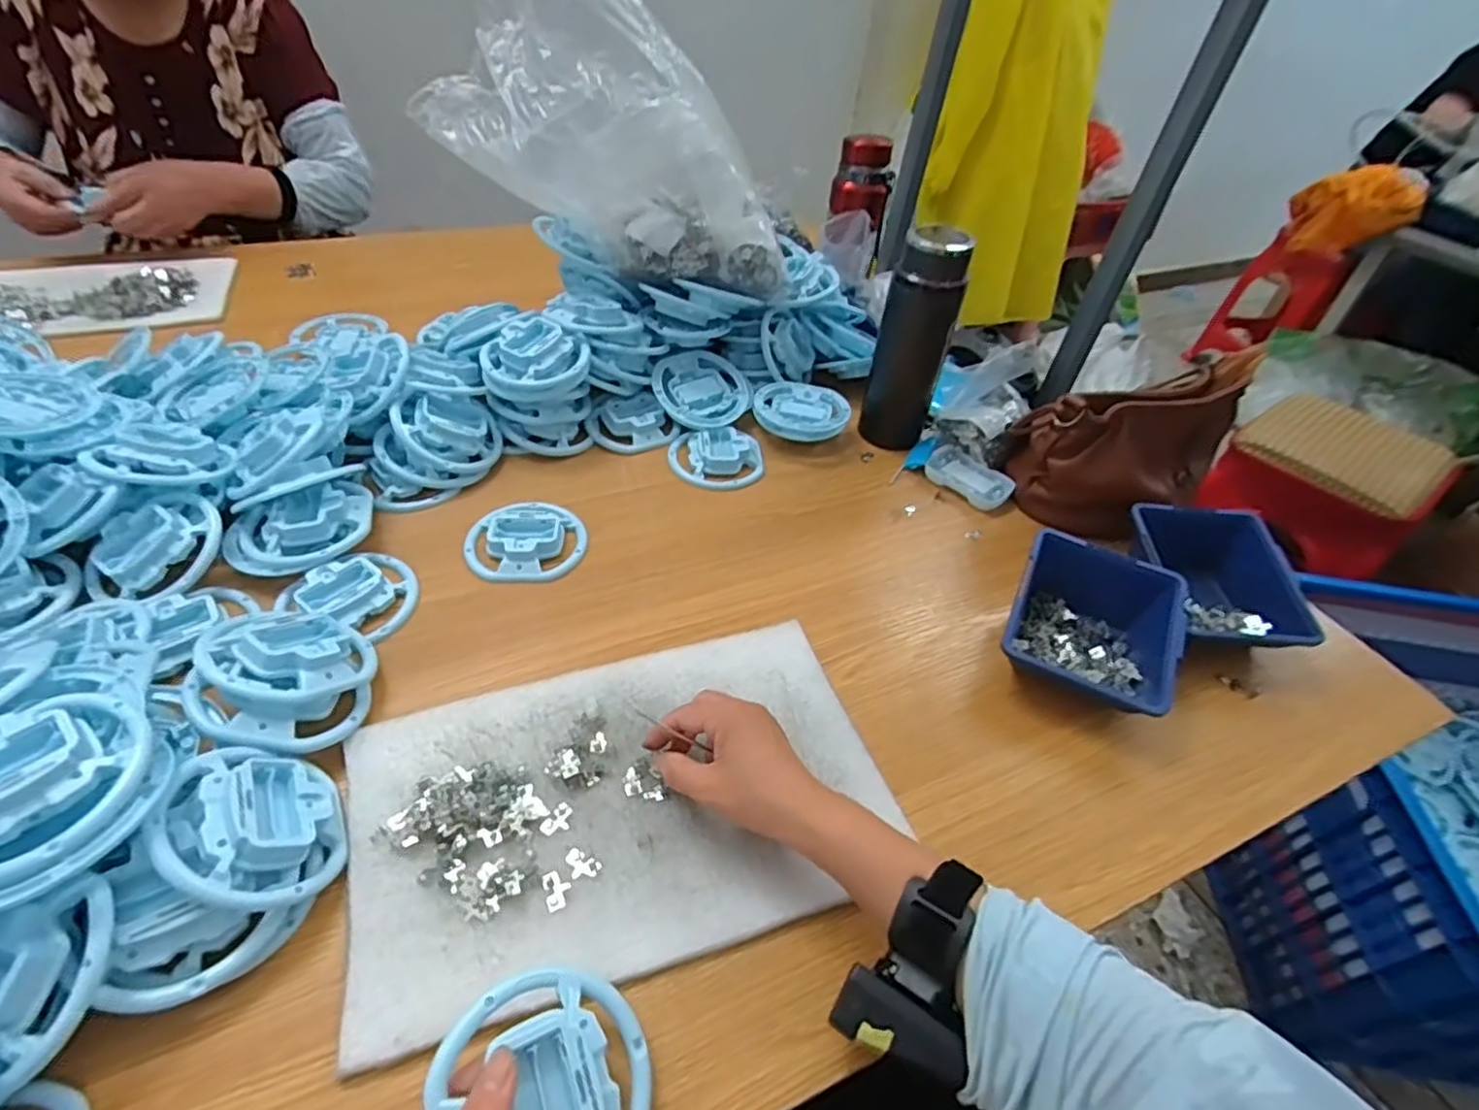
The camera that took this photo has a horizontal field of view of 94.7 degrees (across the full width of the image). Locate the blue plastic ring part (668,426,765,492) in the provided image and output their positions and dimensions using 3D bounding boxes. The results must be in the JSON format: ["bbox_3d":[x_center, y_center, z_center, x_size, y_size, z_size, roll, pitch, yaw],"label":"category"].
[{"bbox_3d":[-0.024,-0.103,0.721,0.098,0.021,0.080,1,46,-7],"label":"blue plastic ring part"}]

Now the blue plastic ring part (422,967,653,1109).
[{"bbox_3d":[-0.086,0.249,0.319,0.101,0.032,0.088,51,33,1],"label":"blue plastic ring part"}]

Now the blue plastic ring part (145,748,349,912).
[{"bbox_3d":[-0.275,0.150,0.387,0.101,0.028,0.094,50,19,22],"label":"blue plastic ring part"}]

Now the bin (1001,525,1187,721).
[{"bbox_3d":[0.278,0.061,0.544,0.119,0.068,0.133,23,48,14],"label":"bin"}]

